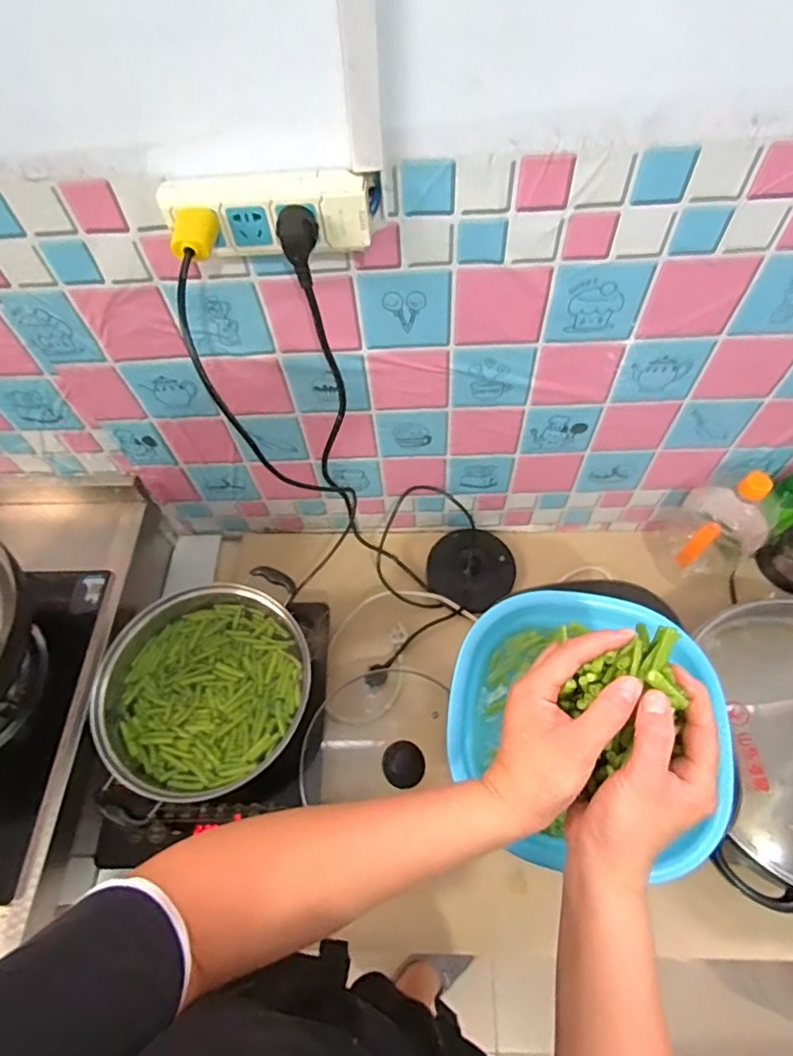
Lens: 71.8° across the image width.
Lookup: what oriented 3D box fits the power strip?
[{"bbox_3d":[-0.109,-0.265,0.468,0.171,0.053,0.025,-3,59,0],"label":"power strip"}]

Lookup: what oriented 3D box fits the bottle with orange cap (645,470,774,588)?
[{"bbox_3d":[0.496,-0.003,0.842,0.122,0.242,0.105,1,60,3],"label":"bottle with orange cap"}]

